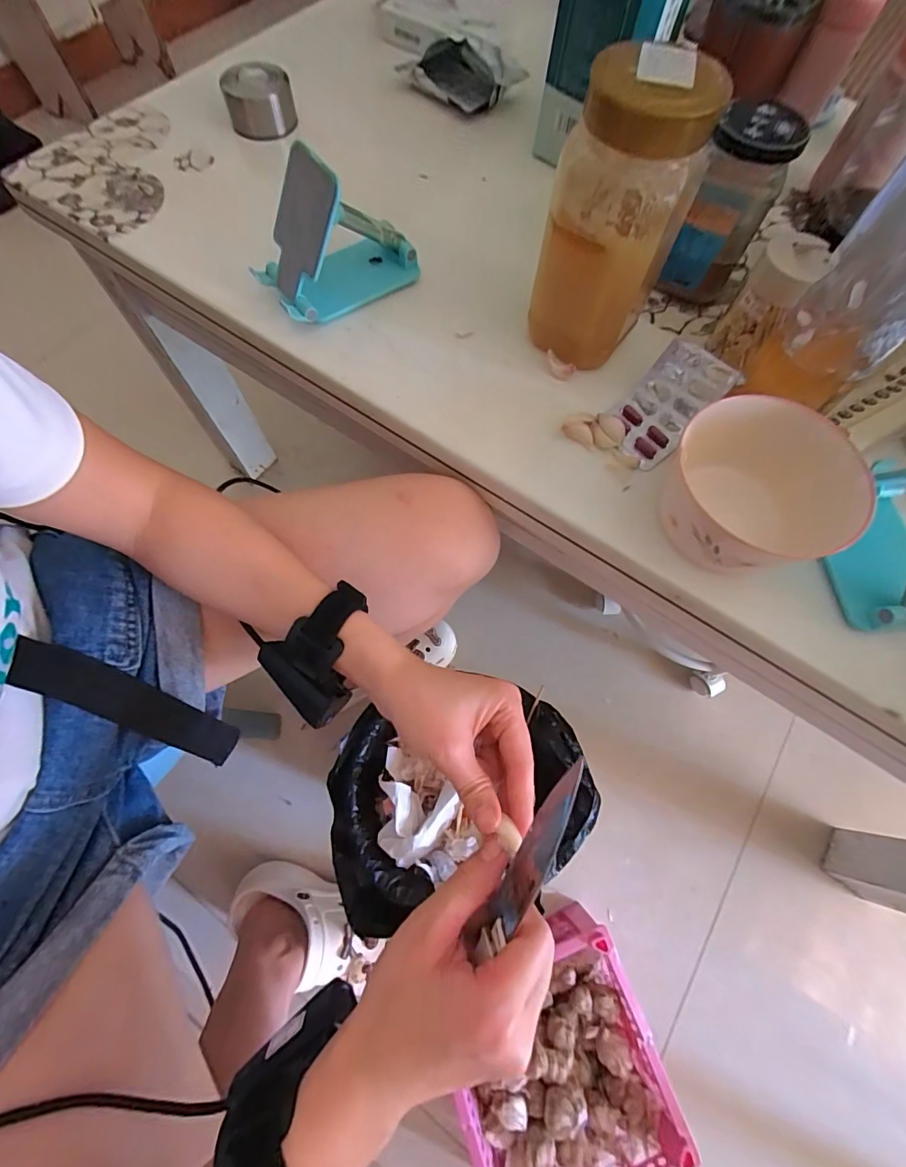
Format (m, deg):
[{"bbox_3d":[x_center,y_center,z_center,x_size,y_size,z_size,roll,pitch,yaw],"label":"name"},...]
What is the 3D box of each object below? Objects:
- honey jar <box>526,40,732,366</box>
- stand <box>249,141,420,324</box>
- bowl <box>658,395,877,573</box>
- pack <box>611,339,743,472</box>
[{"bbox_3d":[0.103,-0.236,0.302,0.078,0.153,0.073,25,71,8],"label":"honey jar"},{"bbox_3d":[-0.092,-0.270,0.347,0.120,0.090,0.066,-33,73,-13],"label":"stand"},{"bbox_3d":[0.185,-0.055,0.288,0.101,0.071,0.097,0,69,-1],"label":"bowl"},{"bbox_3d":[0.159,-0.134,0.336,0.084,0.033,0.053,-42,75,-15],"label":"pack"}]

